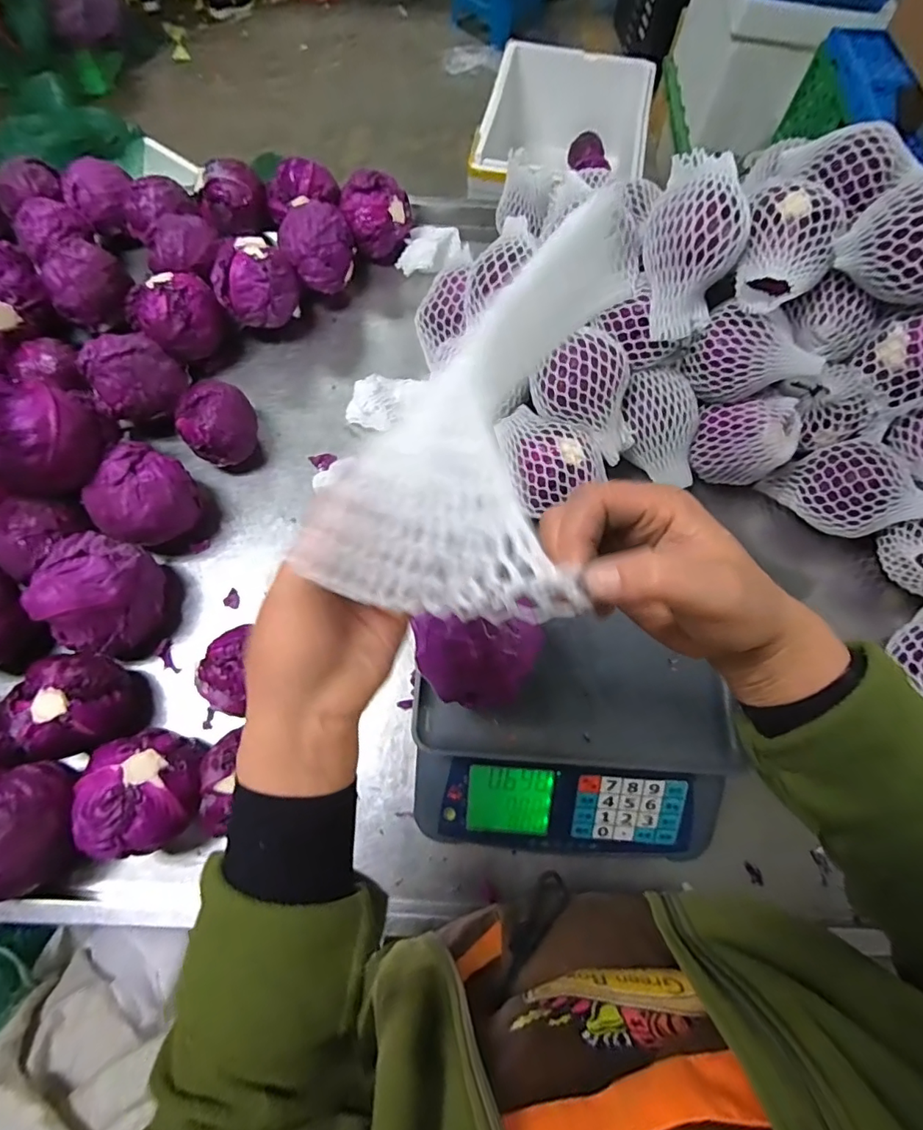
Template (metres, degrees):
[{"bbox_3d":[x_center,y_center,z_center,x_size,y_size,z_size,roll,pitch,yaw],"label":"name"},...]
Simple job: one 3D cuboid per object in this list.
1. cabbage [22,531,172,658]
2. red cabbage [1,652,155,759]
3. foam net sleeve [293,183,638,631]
[{"bbox_3d":[-0.422,0.034,0.619,0.106,0.119,0.135,10,69,2],"label":"cabbage"},{"bbox_3d":[-0.428,0.160,0.591,0.096,0.118,0.100,0,69,-1],"label":"red cabbage"},{"bbox_3d":[0.023,-0.073,0.251,0.127,0.041,0.216,26,81,8],"label":"foam net sleeve"}]

